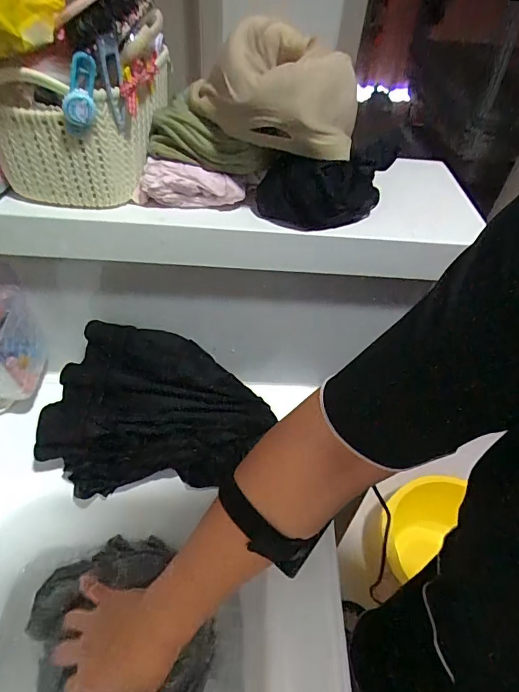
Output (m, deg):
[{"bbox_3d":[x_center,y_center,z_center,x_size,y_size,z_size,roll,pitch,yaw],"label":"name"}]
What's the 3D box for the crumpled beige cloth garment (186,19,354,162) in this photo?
[{"bbox_3d":[0.018,-0.207,0.350,0.143,0.079,0.066,-1,46,-7],"label":"crumpled beige cloth garment"}]

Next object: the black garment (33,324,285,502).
[{"bbox_3d":[-0.105,0.074,0.470,0.218,0.110,0.150,11,46,5],"label":"black garment"}]

